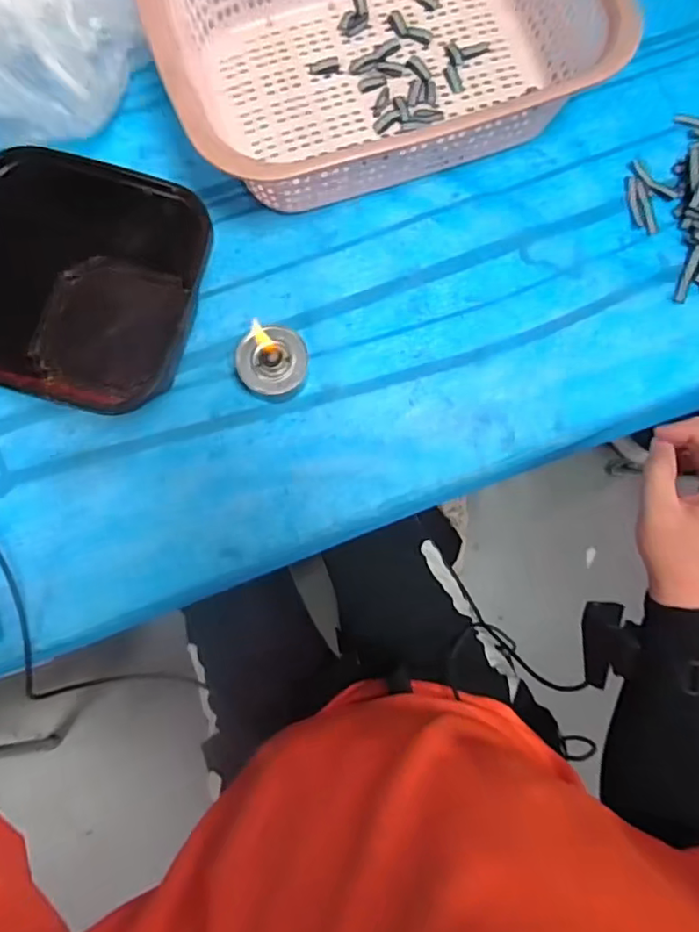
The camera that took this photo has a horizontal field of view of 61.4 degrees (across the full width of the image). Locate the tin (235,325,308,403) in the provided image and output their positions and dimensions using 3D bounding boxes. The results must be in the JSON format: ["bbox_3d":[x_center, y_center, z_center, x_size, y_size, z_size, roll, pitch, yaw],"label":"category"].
[{"bbox_3d":[-0.065,-0.087,0.506,0.058,0.038,0.055,0,80,1],"label":"tin"}]

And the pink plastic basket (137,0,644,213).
[{"bbox_3d":[0.024,-0.367,0.509,0.352,0.113,0.253,-19,80,-3],"label":"pink plastic basket"}]

